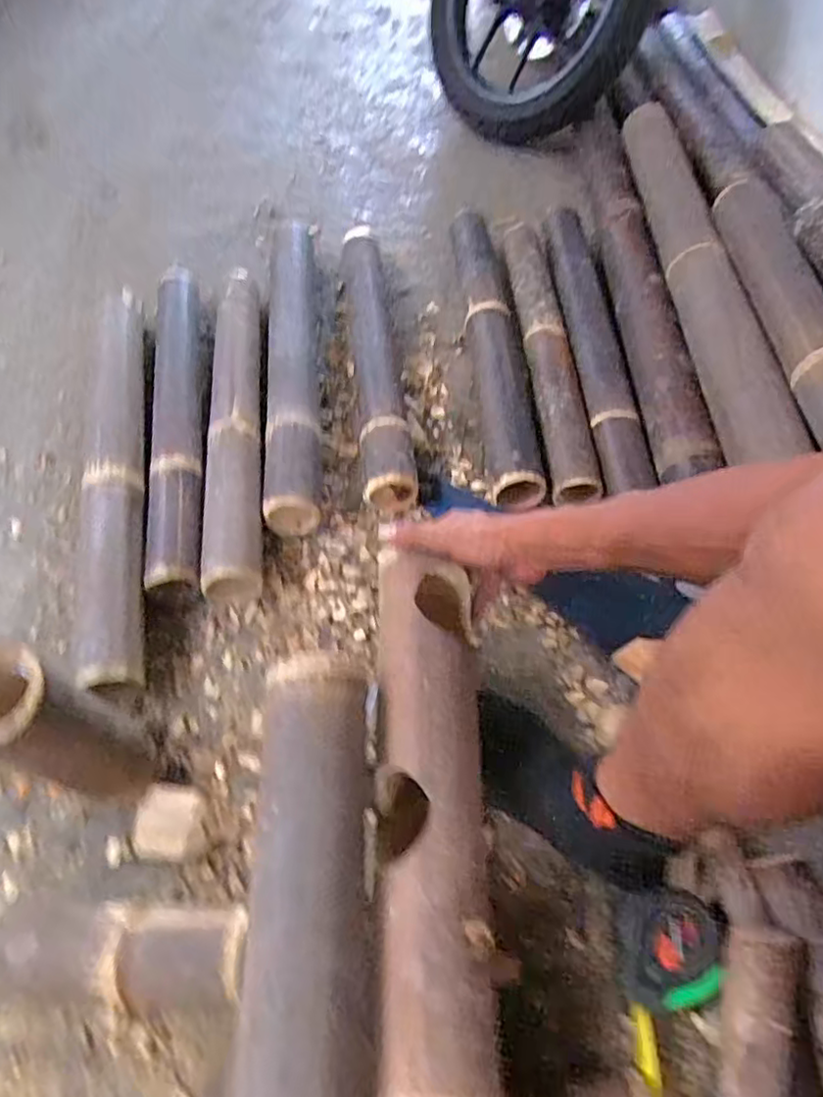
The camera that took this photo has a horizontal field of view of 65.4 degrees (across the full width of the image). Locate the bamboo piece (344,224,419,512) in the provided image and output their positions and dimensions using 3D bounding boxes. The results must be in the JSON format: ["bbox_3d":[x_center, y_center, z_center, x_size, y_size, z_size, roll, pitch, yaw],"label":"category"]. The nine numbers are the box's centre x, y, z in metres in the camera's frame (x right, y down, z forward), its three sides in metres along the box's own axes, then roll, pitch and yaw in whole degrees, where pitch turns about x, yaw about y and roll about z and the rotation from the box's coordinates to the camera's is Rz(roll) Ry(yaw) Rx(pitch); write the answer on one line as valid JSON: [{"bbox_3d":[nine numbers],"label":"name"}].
[{"bbox_3d":[-0.055,-0.280,0.892,0.069,0.072,0.526,-7,55,-4],"label":"bamboo piece"}]

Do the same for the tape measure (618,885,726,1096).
[{"bbox_3d":[0.180,0.406,0.423,0.075,0.041,0.328,6,55,4],"label":"tape measure"}]

